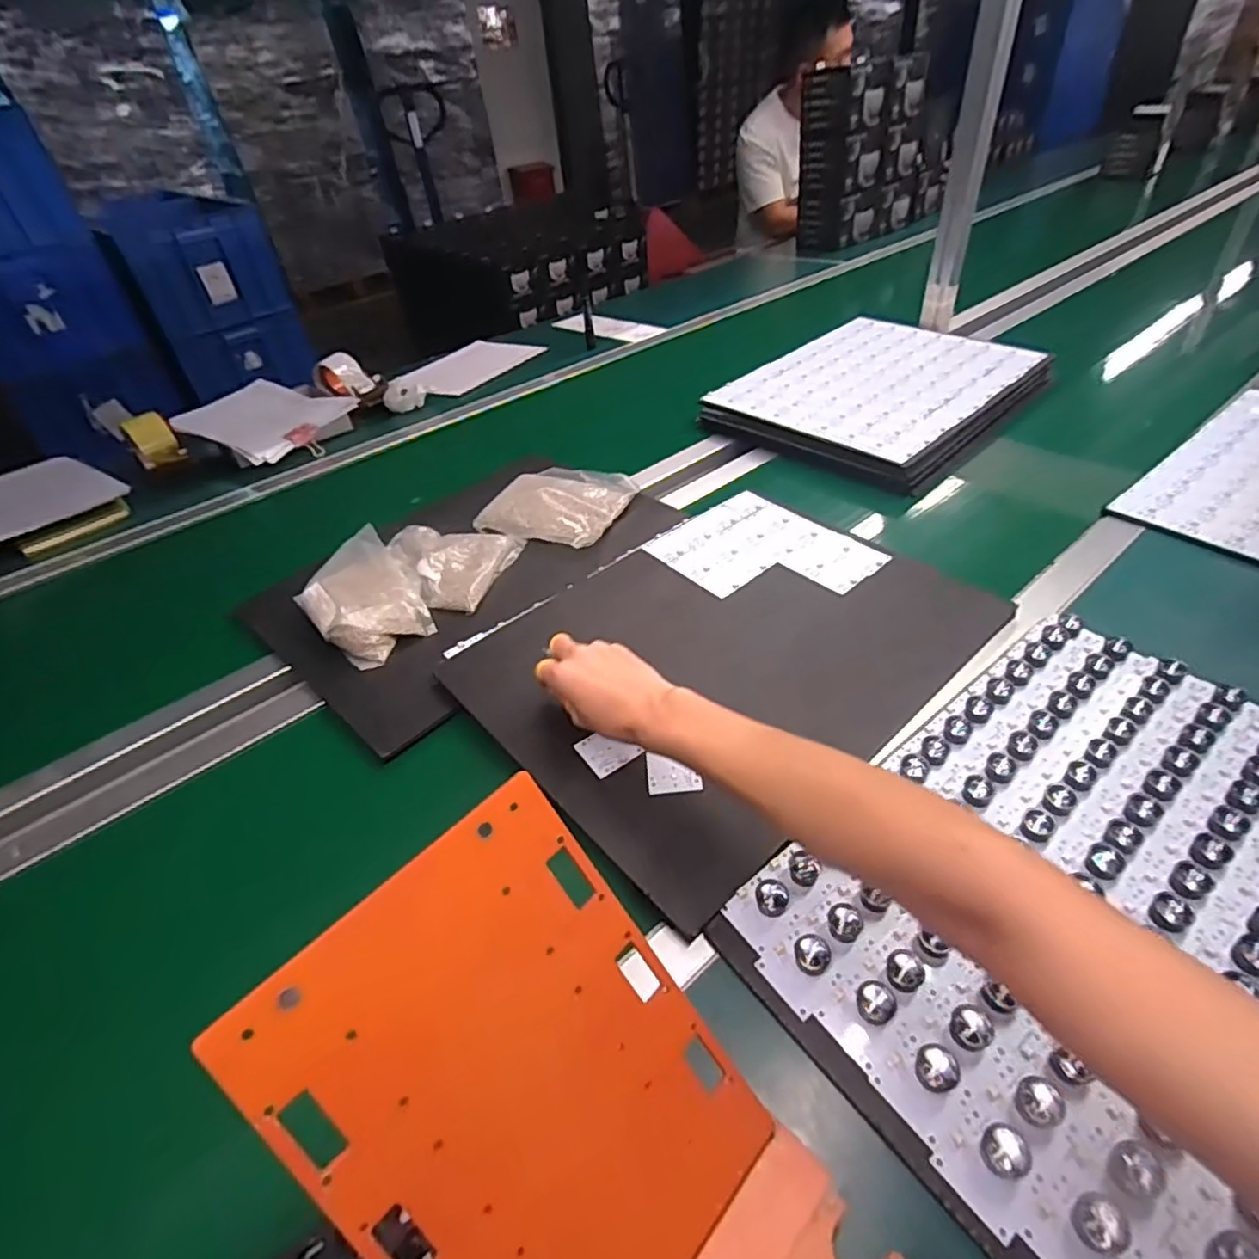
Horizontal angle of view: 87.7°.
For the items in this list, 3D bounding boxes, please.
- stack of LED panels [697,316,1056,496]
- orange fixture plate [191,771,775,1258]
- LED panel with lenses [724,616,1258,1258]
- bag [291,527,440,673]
[{"bbox_3d":[0.405,-0.391,1.070,0.482,0.042,0.383,-35,49,-29],"label":"stack of LED panels"},{"bbox_3d":[-0.042,0.206,0.293,0.155,0.231,0.004,-37,7,-31],"label":"orange fixture plate"},{"bbox_3d":[0.349,0.175,0.462,0.467,0.024,0.344,-30,47,-25],"label":"LED panel with lenses"},{"bbox_3d":[-0.303,-0.038,0.743,0.119,0.045,0.171,-34,48,-28],"label":"bag"}]

